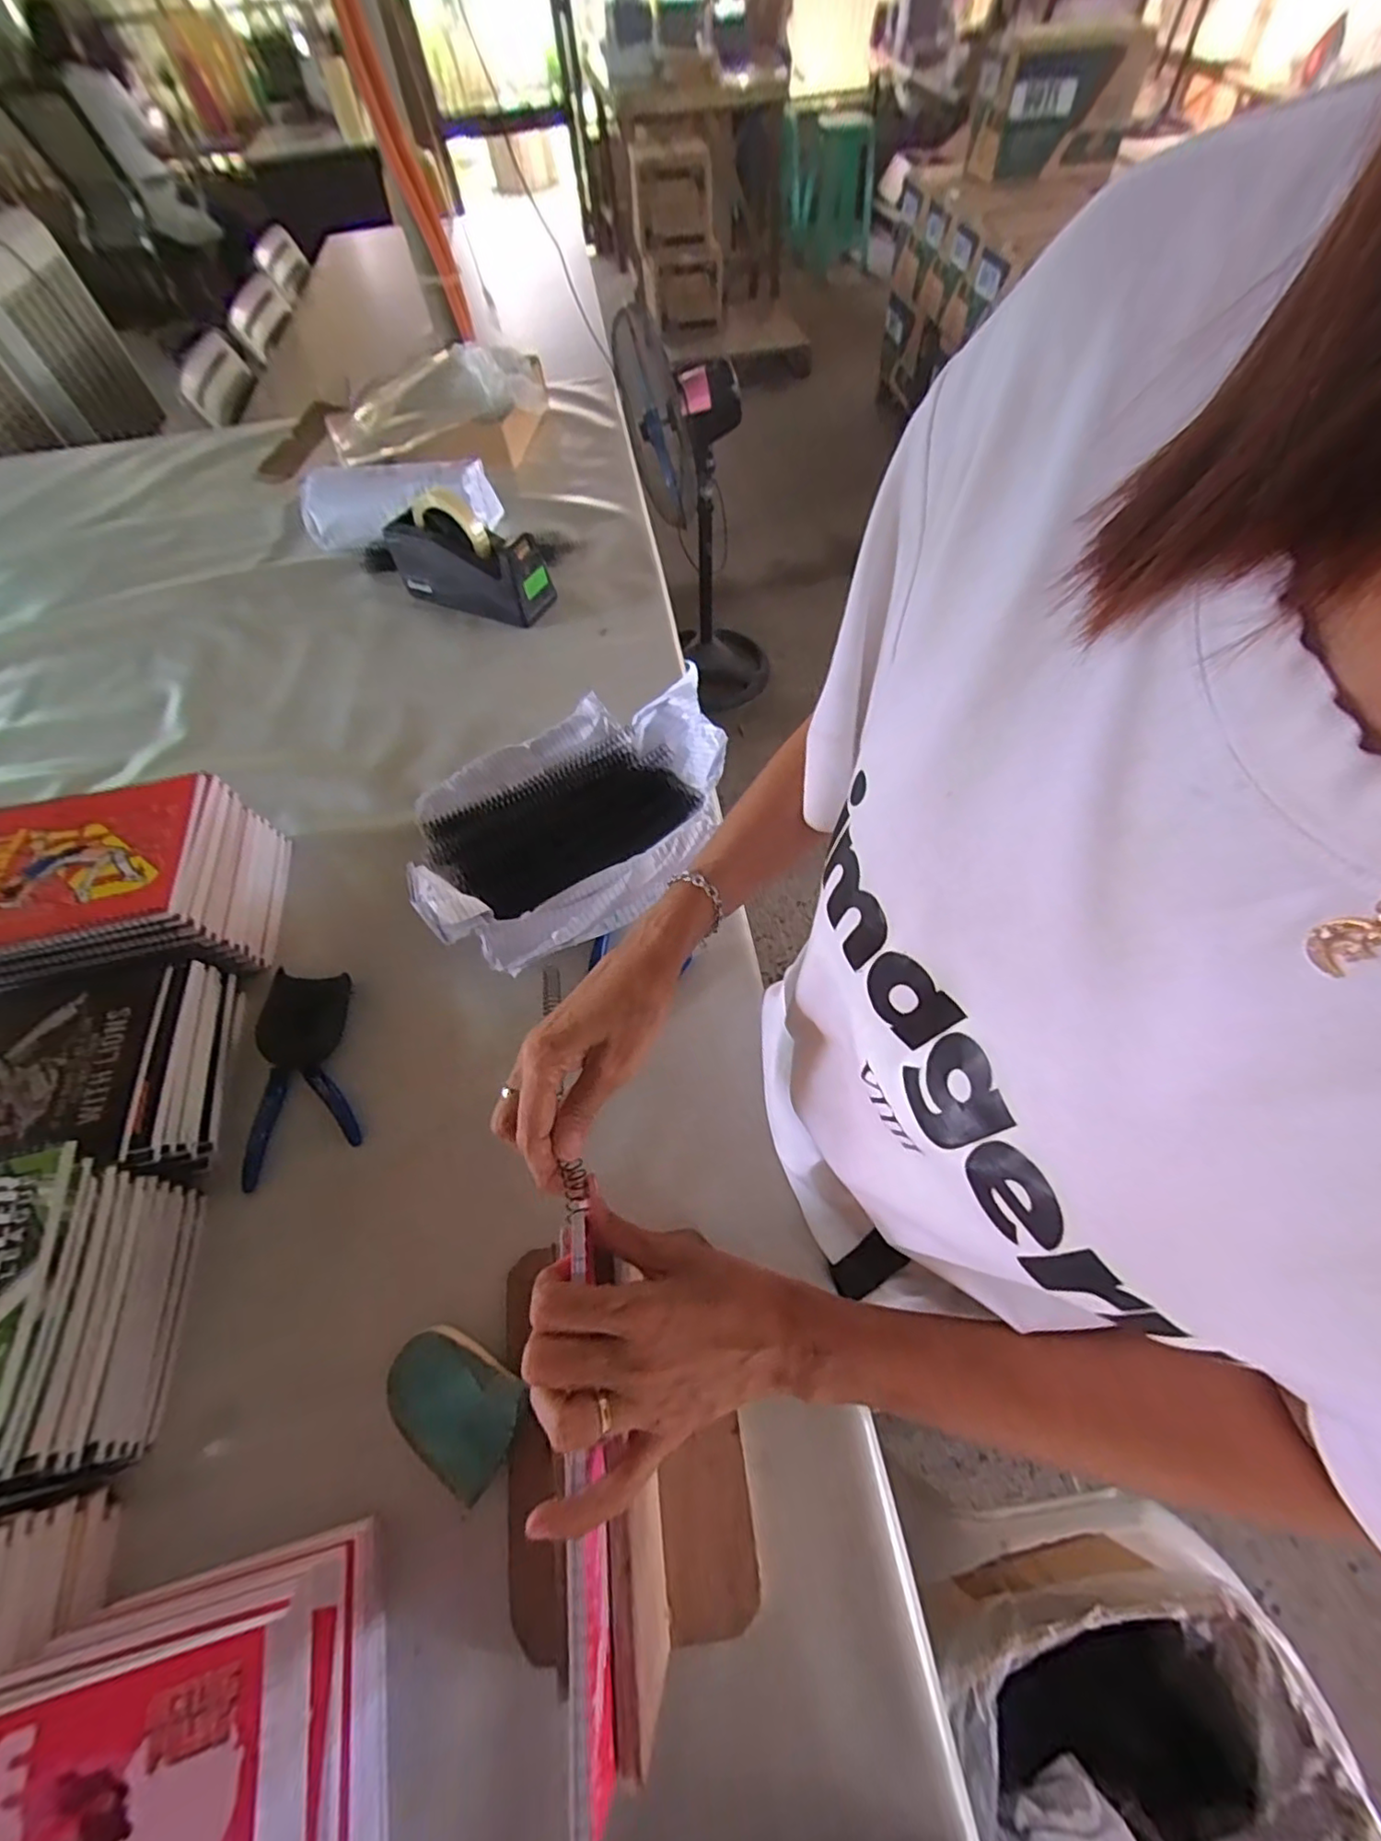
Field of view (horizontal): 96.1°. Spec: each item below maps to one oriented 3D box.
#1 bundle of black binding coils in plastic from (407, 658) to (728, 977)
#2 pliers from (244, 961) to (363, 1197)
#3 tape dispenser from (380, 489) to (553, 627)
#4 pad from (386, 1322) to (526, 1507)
[{"bbox_3d":[-0.113,-0.107,0.599,0.310,0.071,0.262,-30,63,-14],"label":"bundle of black binding coils in plastic"},{"bbox_3d":[-0.319,0.115,0.502,0.087,0.018,0.158,-15,60,-7],"label":"pliers"},{"bbox_3d":[-0.294,-0.475,0.810,0.215,0.120,0.069,21,63,14],"label":"tape dispenser"},{"bbox_3d":[-0.146,0.299,0.388,0.086,0.023,0.061,29,65,17],"label":"pad"}]

